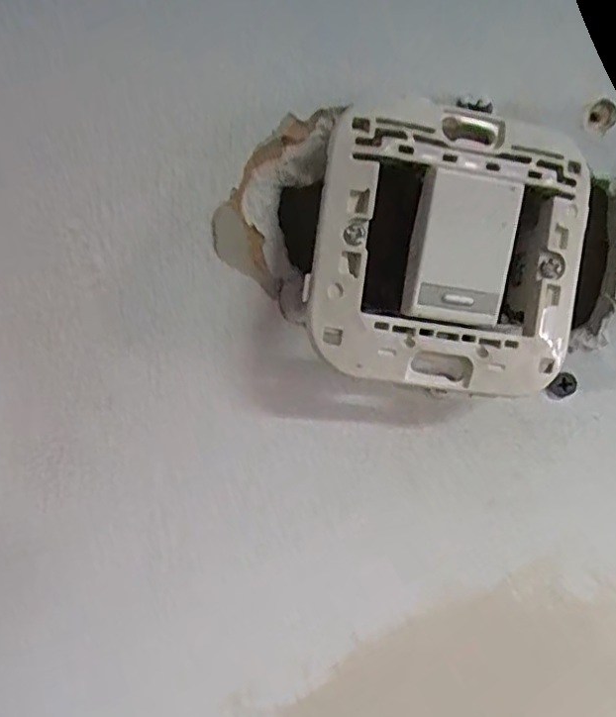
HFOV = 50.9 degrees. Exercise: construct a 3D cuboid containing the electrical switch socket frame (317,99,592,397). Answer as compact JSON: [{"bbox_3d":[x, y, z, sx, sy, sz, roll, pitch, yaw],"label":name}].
[{"bbox_3d":[0.037,-0.026,0.159,0.068,0.069,0.017,8,1,-10],"label":"electrical switch socket frame"}]

